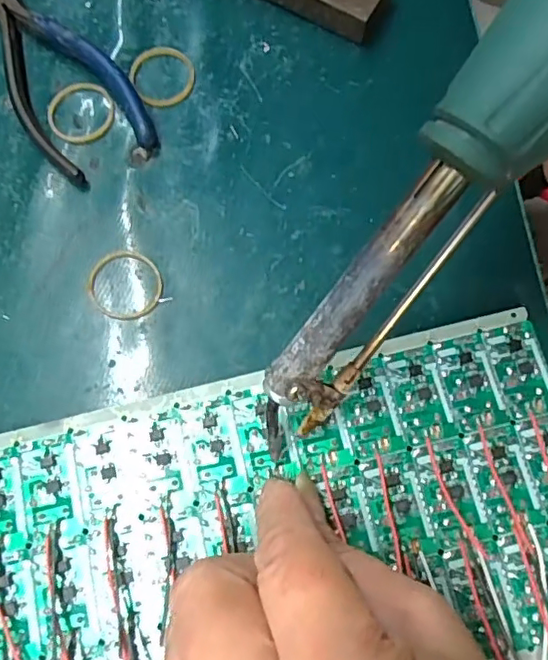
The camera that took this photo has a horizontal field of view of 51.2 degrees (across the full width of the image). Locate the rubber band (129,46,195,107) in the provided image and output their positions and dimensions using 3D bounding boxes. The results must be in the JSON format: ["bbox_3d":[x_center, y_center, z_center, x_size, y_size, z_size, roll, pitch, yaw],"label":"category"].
[{"bbox_3d":[-0.051,-0.116,0.259,0.029,0.004,0.031,0,75,-1],"label":"rubber band"}]

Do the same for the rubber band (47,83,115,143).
[{"bbox_3d":[-0.086,-0.097,0.253,0.029,0.004,0.030,0,75,-1],"label":"rubber band"}]

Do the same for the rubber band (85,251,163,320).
[{"bbox_3d":[-0.060,-0.018,0.230,0.029,0.004,0.030,0,75,-1],"label":"rubber band"}]

